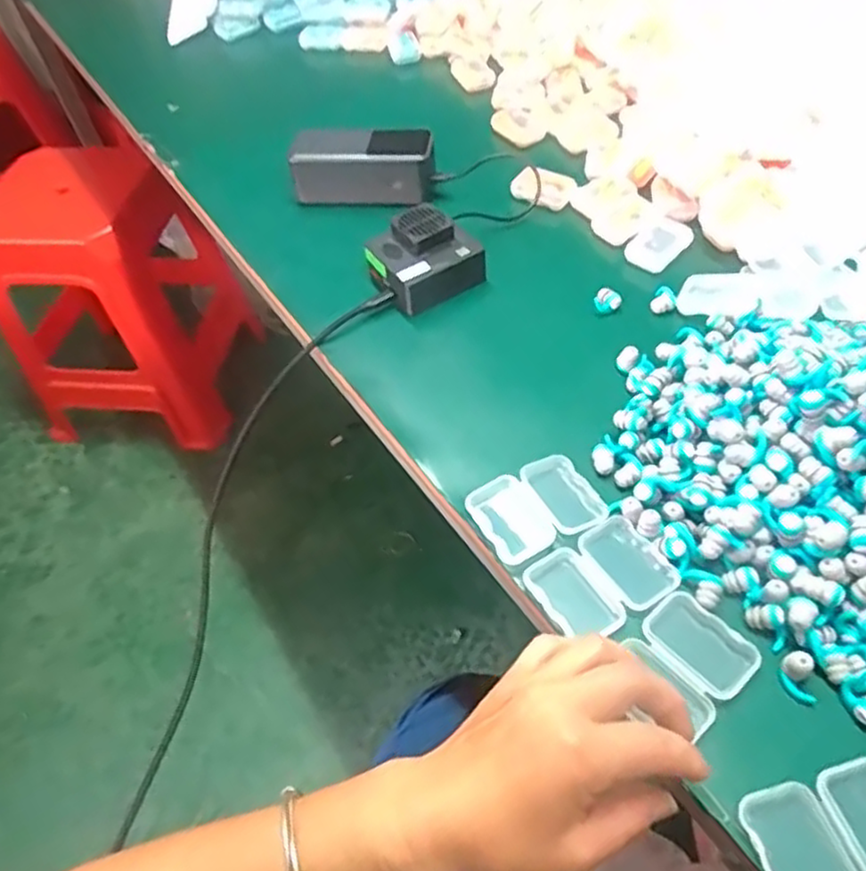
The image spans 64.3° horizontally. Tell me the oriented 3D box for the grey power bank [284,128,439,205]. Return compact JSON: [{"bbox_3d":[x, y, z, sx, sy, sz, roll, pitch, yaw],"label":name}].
[{"bbox_3d":[-0.064,-0.249,0.640,0.132,0.049,0.046,-2,52,3],"label":"grey power bank"}]

